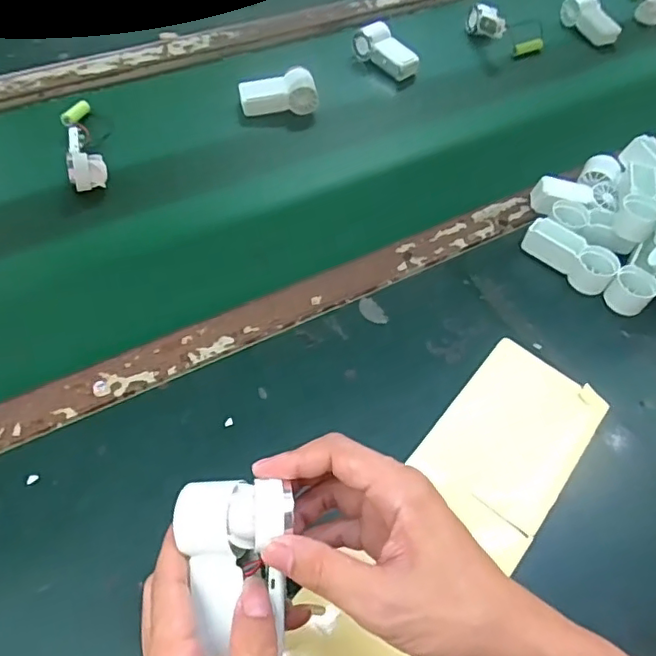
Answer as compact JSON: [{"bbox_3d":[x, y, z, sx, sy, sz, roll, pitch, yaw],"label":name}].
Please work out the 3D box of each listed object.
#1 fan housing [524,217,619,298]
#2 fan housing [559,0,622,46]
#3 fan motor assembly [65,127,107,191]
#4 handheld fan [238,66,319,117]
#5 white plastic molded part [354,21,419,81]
[{"bbox_3d":[0.244,-0.073,0.583,0.029,0.037,0.091,-35,65,-26],"label":"fan housing"},{"bbox_3d":[0.404,-0.477,0.897,0.061,0.043,0.095,-10,56,-12],"label":"fan housing"},{"bbox_3d":[-0.261,-0.188,0.621,0.036,0.035,0.092,-14,57,-15],"label":"fan motor assembly"},{"bbox_3d":[-0.058,-0.286,0.708,0.096,0.036,0.050,-13,57,-14],"label":"handheld fan"},{"bbox_3d":[0.080,-0.376,0.790,0.048,0.038,0.091,-31,63,-24],"label":"white plastic molded part"}]

